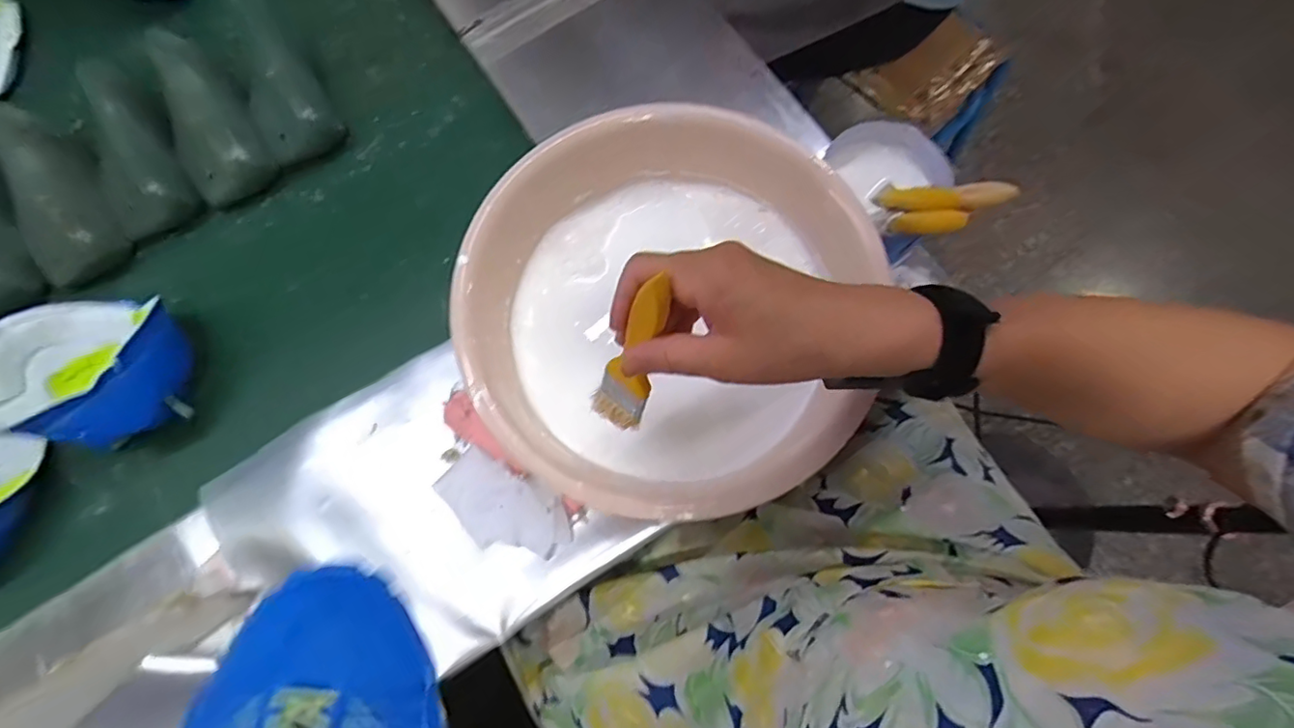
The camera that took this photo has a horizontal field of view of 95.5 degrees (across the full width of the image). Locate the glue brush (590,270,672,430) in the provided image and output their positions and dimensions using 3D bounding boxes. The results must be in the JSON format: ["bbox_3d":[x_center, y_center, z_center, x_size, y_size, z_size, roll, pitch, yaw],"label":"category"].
[{"bbox_3d":[-0.008,0.000,0.361,0.035,0.149,0.012,38,58,9],"label":"glue brush"}]

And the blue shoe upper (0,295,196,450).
[{"bbox_3d":[-0.511,0.001,0.527,0.190,0.091,0.139,10,75,2],"label":"blue shoe upper"}]

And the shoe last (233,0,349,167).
[{"bbox_3d":[-0.404,-0.307,0.633,0.083,0.060,0.186,-32,78,-8],"label":"shoe last"}]

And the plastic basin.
[{"bbox_3d":[0.016,-0.038,0.453,0.292,0.095,0.288,31,77,7],"label":"plastic basin"}]

